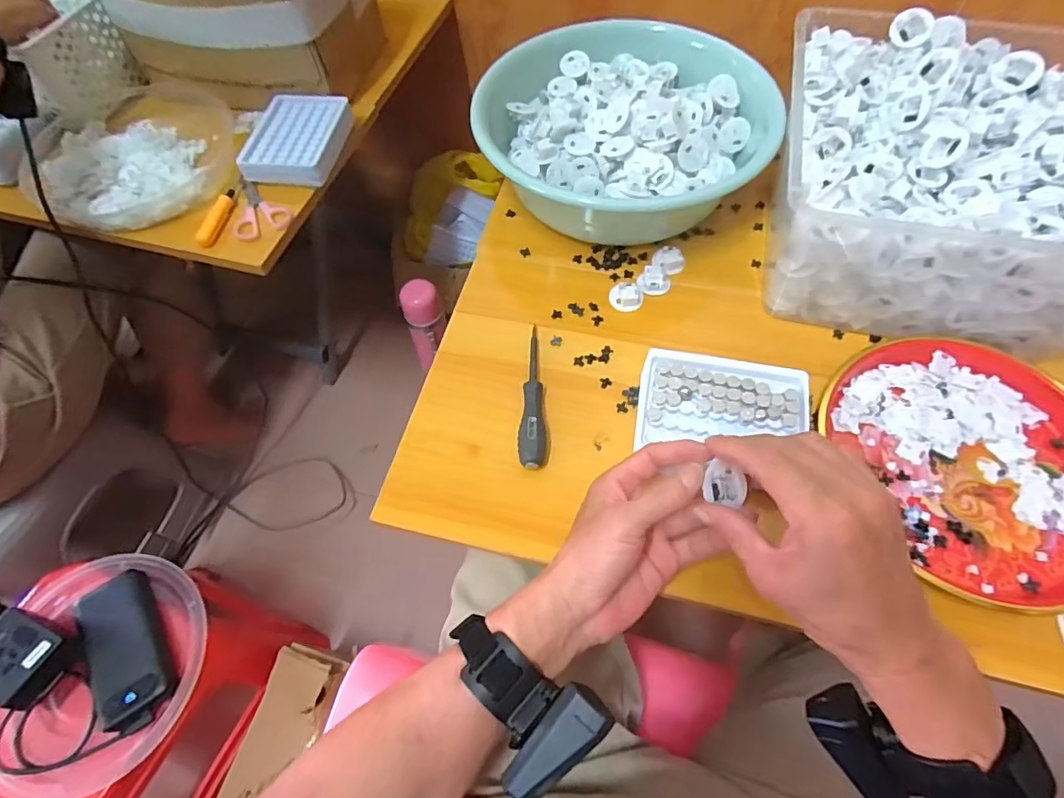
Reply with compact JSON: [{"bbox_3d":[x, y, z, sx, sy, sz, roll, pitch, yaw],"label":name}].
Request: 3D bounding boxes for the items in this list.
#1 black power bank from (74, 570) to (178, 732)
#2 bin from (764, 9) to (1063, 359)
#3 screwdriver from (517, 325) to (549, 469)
[{"bbox_3d":[-0.447,0.270,0.584,0.078,0.022,0.152,-29,63,-13],"label":"black power bank"},{"bbox_3d":[0.373,-0.200,0.482,0.284,0.150,0.285,8,62,7],"label":"bin"},{"bbox_3d":[0.005,-0.006,0.472,0.023,0.018,0.142,3,61,4],"label":"screwdriver"}]

